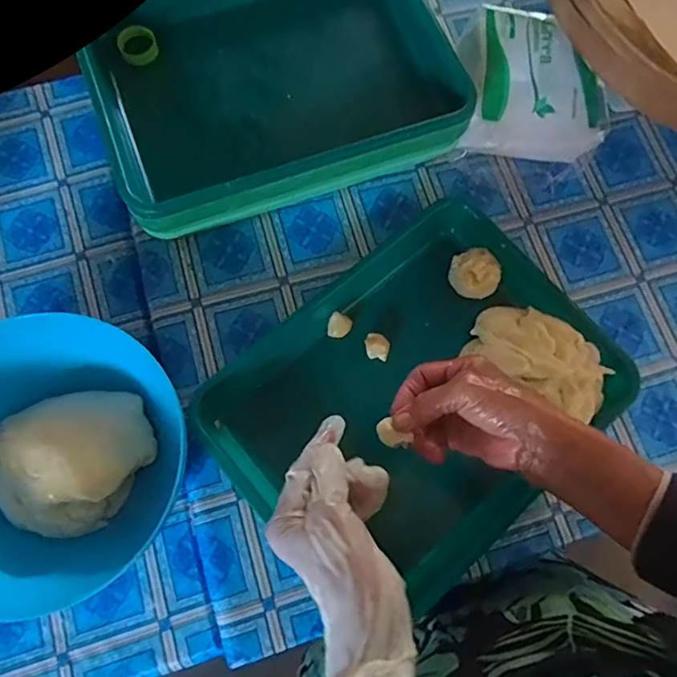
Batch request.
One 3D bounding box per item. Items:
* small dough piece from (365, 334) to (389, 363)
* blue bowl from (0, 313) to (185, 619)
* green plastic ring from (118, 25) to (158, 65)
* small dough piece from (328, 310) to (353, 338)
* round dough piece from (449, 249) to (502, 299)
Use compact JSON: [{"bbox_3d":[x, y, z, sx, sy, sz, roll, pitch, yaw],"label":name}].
[{"bbox_3d":[0.040,0.010,0.540,0.024,0.021,0.027,3,74,-2],"label":"small dough piece"},{"bbox_3d":[-0.265,0.102,0.481,0.223,0.096,0.237,1,74,-2],"label":"blue bowl"},{"bbox_3d":[-0.217,-0.318,0.565,0.039,0.018,0.039,1,74,-2],"label":"green plastic ring"},{"bbox_3d":[0.001,-0.012,0.545,0.024,0.015,0.027,21,75,3],"label":"small dough piece"},{"bbox_3d":[0.143,-0.069,0.546,0.048,0.031,0.048,1,74,-2],"label":"round dough piece"}]

